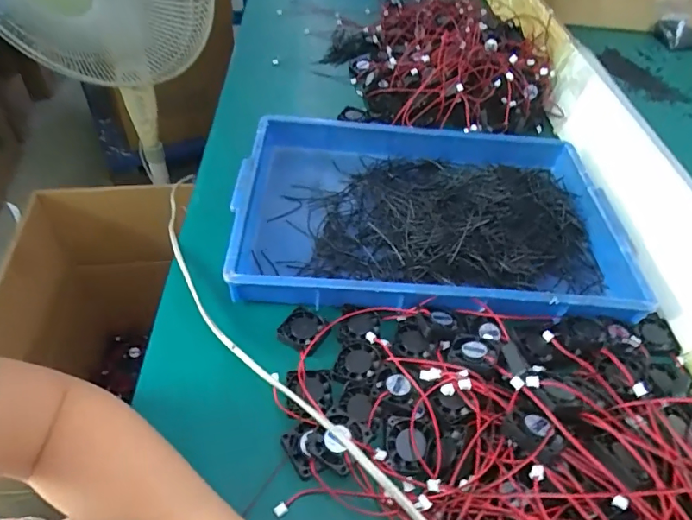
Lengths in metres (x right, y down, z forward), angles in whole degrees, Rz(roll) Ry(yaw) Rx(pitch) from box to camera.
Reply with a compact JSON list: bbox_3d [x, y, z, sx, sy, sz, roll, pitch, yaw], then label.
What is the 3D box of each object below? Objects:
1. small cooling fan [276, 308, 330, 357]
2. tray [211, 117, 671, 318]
[{"bbox_3d":[-0.040,0.066,0.458,0.040,0.014,0.042,28,52,20],"label":"small cooling fan"},{"bbox_3d":[0.092,-0.063,0.569,0.428,0.055,0.308,1,48,-2],"label":"tray"}]

